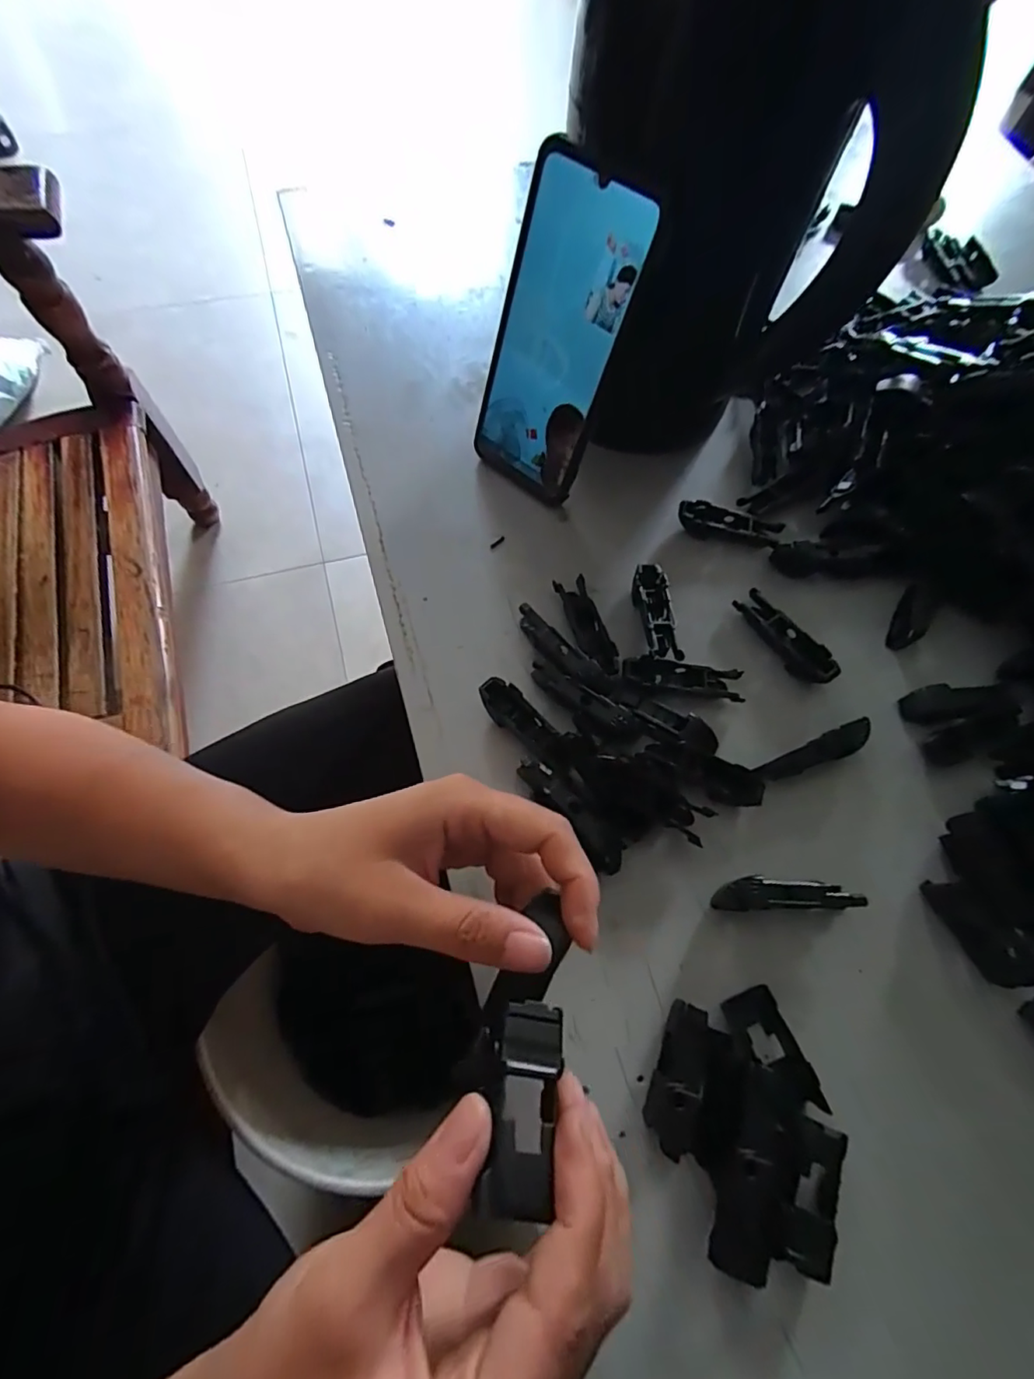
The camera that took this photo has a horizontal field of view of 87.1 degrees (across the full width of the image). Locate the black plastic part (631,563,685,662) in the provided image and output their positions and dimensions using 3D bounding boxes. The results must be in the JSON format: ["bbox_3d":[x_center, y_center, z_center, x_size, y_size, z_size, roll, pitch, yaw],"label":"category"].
[{"bbox_3d":[0.085,-0.047,0.338,0.021,0.022,0.070,-2,68,-2],"label":"black plastic part"}]

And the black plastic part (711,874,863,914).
[{"bbox_3d":[0.136,0.104,0.278,0.071,0.019,0.016,-1,68,-2],"label":"black plastic part"}]

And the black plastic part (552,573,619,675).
[{"bbox_3d":[0.043,-0.039,0.332,0.019,0.010,0.070,-24,61,9],"label":"black plastic part"}]

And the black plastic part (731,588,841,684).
[{"bbox_3d":[0.167,-0.033,0.338,0.020,0.017,0.072,-31,72,-13],"label":"black plastic part"}]

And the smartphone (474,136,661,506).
[{"bbox_3d":[0.019,-0.195,0.319,0.073,0.166,0.014,33,53,8],"label":"smartphone"}]

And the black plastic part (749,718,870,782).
[{"bbox_3d":[0.167,0.037,0.306,0.072,0.015,0.015,-20,70,-9],"label":"black plastic part"}]

